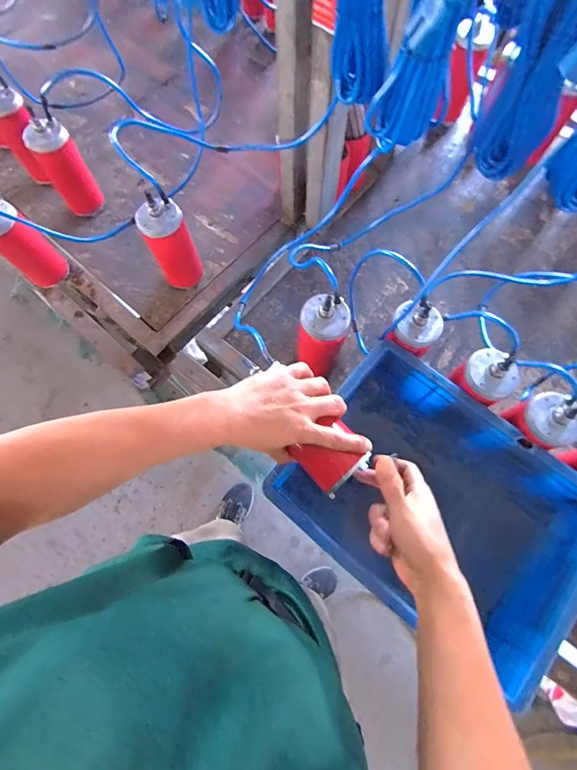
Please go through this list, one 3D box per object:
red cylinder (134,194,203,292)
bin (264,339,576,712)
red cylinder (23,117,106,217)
[{"bbox_3d":[-0.212,-0.251,0.691,0.076,0.189,0.065,-28,74,-8],"label":"red cylinder"},{"bbox_3d":[0.210,0.165,0.535,0.394,0.113,0.297,38,77,11],"label":"bin"},{"bbox_3d":[-0.460,-0.449,0.764,0.083,0.179,0.078,-33,74,-10],"label":"red cylinder"}]

